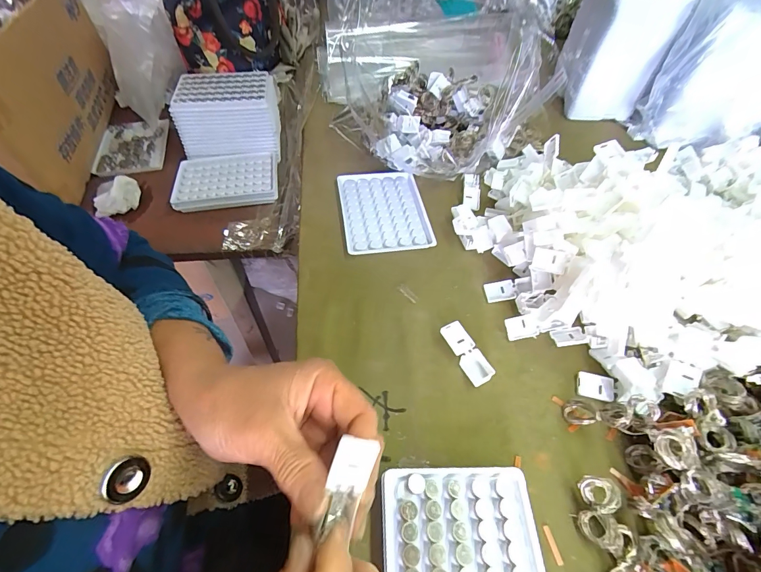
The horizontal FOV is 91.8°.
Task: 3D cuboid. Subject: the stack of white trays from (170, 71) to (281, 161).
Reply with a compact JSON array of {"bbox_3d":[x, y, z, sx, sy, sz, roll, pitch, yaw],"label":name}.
[{"bbox_3d":[-0.213,-0.241,0.522,0.134,0.078,0.097,-6,51,-4],"label":"stack of white trays"}]

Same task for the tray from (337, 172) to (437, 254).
[{"bbox_3d":[0.003,-0.089,0.424,0.095,0.012,0.123,-6,53,-6],"label":"tray"}]

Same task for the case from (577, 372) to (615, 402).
[{"bbox_3d":[0.177,0.082,0.302,0.028,0.005,0.020,13,54,7],"label":"case"}]

